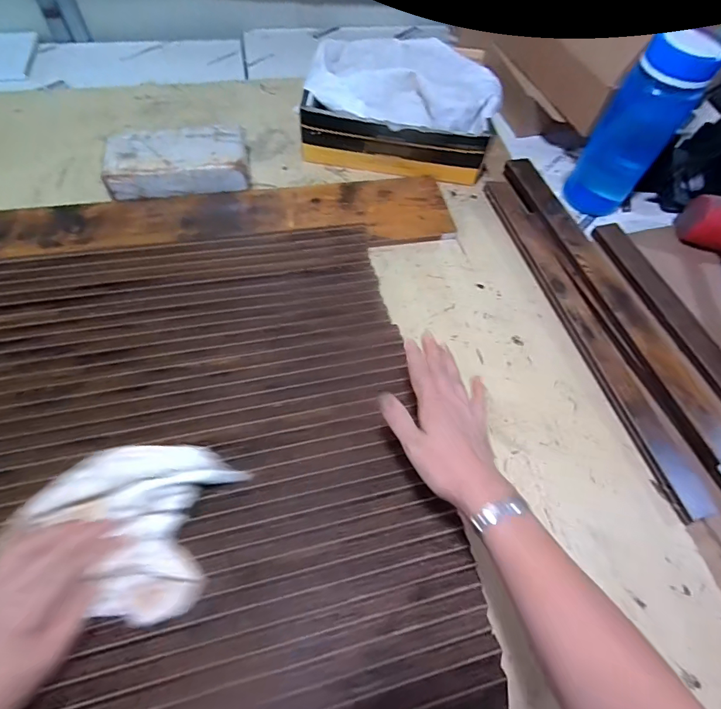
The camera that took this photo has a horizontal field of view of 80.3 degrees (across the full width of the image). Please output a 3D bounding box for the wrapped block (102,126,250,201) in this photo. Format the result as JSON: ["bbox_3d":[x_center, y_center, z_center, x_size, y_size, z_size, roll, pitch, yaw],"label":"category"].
[{"bbox_3d":[-0.284,-0.296,0.669,0.209,0.058,0.099,-9,61,-9],"label":"wrapped block"}]

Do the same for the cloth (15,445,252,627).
[{"bbox_3d":[-0.212,0.150,0.396,0.164,0.033,0.147,15,60,5],"label":"cloth"}]

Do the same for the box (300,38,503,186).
[{"bbox_3d":[0.069,-0.418,0.734,0.296,0.119,0.204,13,60,4],"label":"box"}]

